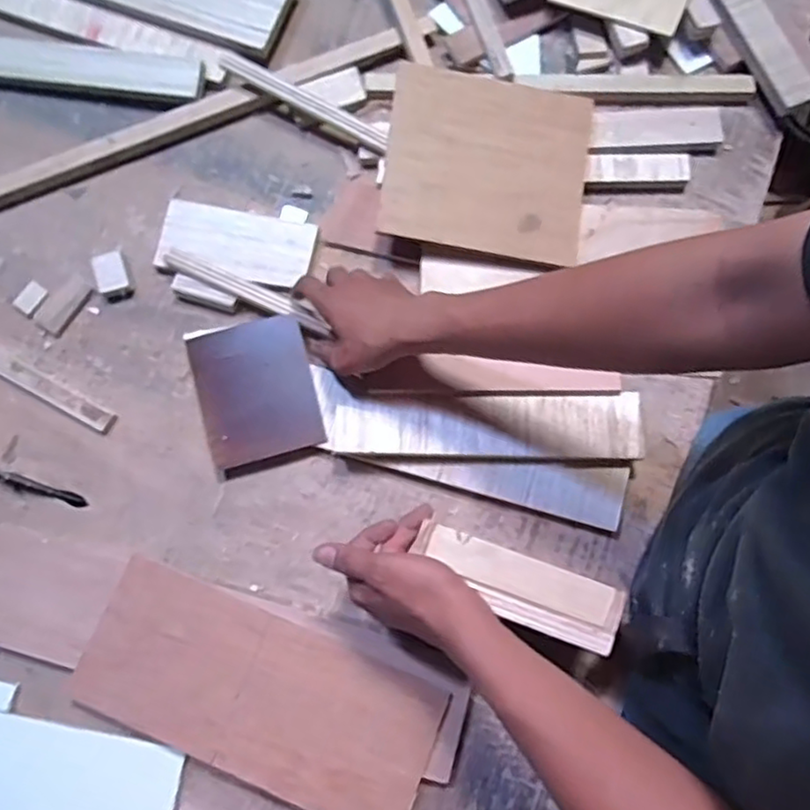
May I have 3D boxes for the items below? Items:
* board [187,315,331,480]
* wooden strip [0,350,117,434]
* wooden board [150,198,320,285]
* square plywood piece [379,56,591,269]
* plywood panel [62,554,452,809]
[{"bbox_3d":[-0.143,-0.016,0.625,0.109,0.013,0.132,-14,86,-8],"label":"board"},{"bbox_3d":[-0.422,-0.054,0.644,0.309,0.010,0.023,28,80,6],"label":"wooden strip"},{"bbox_3d":[-0.171,-0.162,0.661,0.151,0.016,0.070,12,78,2],"label":"wooden board"},{"bbox_3d":[0.082,-0.241,0.647,0.196,0.012,0.186,10,80,-6],"label":"square plywood piece"},{"bbox_3d":[-0.126,0.249,0.559,0.304,0.009,0.129,22,78,4],"label":"plywood panel"}]

